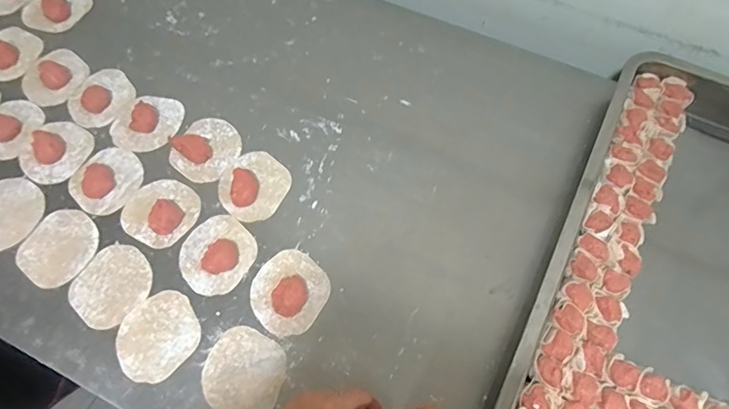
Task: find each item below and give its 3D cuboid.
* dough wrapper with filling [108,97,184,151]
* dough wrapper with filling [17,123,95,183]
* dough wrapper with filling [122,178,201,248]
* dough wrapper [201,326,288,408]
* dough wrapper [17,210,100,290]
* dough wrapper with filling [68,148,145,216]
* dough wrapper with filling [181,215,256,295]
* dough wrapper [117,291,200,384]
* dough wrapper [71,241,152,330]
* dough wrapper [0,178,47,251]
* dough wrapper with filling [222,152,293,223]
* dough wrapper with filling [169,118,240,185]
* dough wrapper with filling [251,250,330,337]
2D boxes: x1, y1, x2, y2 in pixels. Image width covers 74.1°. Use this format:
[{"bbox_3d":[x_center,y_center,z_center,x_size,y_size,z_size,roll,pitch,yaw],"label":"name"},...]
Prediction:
[{"bbox_3d":[-0.274,-0.105,0.608,0.070,0.012,0.088,36,70,16],"label":"dough wrapper with filling"},{"bbox_3d":[-0.377,-0.067,0.589,0.068,0.017,0.084,18,66,9],"label":"dough wrapper with filling"},{"bbox_3d":[-0.236,0.005,0.555,0.080,0.022,0.080,0,65,0],"label":"dough wrapper with filling"},{"bbox_3d":[-0.121,0.171,0.485,0.080,0.004,0.081,26,68,12],"label":"dough wrapper"},{"bbox_3d":[-0.342,0.049,0.542,0.076,0.005,0.083,0,65,0],"label":"dough wrapper"},{"bbox_3d":[-0.308,-0.031,0.576,0.078,0.016,0.083,0,65,0],"label":"dough wrapper with filling"},{"bbox_3d":[-0.164,0.052,0.530,0.079,0.020,0.083,0,65,0],"label":"dough wrapper with filling"},{"bbox_3d":[-0.214,0.136,0.501,0.080,0.004,0.082,0,65,0],"label":"dough wrapper"},{"bbox_3d":[-0.273,0.087,0.522,0.078,0.004,0.084,0,65,0],"label":"dough wrapper"},{"bbox_3d":[-0.414,0.010,0.558,0.082,0.004,0.084,0,65,0],"label":"dough wrapper"},{"bbox_3d":[-0.131,-0.025,0.568,0.081,0.013,0.082,0,65,0],"label":"dough wrapper with filling"},{"bbox_3d":[-0.194,-0.072,0.589,0.078,0.017,0.083,38,70,16],"label":"dough wrapper with filling"},{"bbox_3d":[-0.081,0.092,0.513,0.078,0.018,0.083,0,65,0],"label":"dough wrapper with filling"}]

